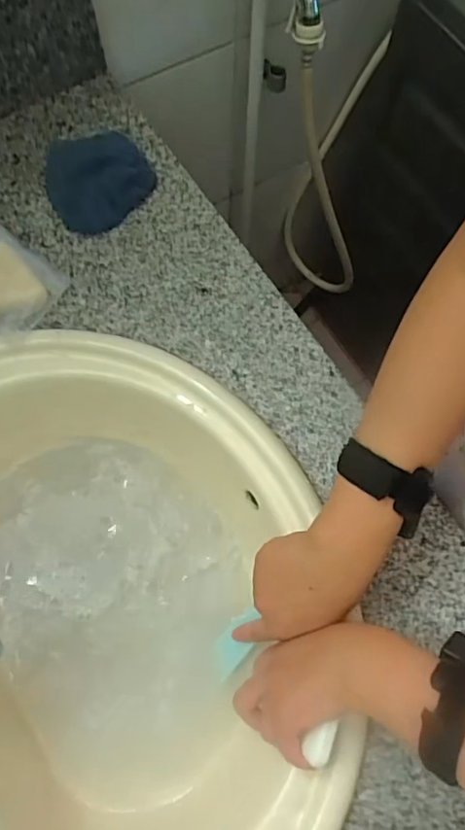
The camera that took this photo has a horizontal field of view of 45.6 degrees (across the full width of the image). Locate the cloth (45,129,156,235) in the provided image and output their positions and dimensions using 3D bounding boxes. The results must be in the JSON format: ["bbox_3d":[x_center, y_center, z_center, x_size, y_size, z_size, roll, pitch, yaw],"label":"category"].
[{"bbox_3d":[-0.152,-0.269,0.615,0.112,0.029,0.129,-24,73,-10],"label":"cloth"}]

